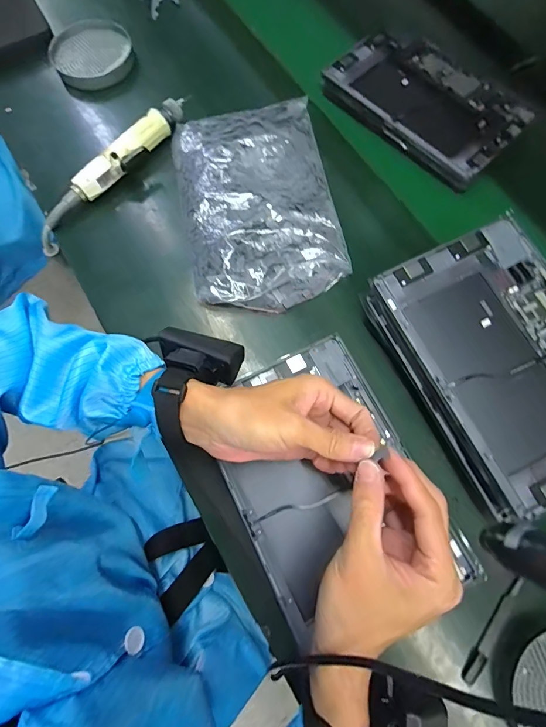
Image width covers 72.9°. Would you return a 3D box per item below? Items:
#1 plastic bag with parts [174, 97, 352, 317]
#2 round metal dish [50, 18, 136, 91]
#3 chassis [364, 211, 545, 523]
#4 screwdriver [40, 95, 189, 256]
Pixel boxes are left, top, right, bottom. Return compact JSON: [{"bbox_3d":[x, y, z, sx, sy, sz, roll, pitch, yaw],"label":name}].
[{"bbox_3d":[-0.019,-0.196,0.456,0.179,0.037,0.270,-11,74,-4],"label":"plastic bag with parts"},{"bbox_3d":[-0.259,-0.444,0.533,0.110,0.028,0.106,0,74,-1],"label":"round metal dish"},{"bbox_3d":[0.228,-0.004,0.367,0.178,0.043,0.256,-22,75,-7],"label":"chassis"},{"bbox_3d":[-0.191,-0.256,0.471,0.036,0.041,0.232,42,77,10],"label":"screwdriver"}]

